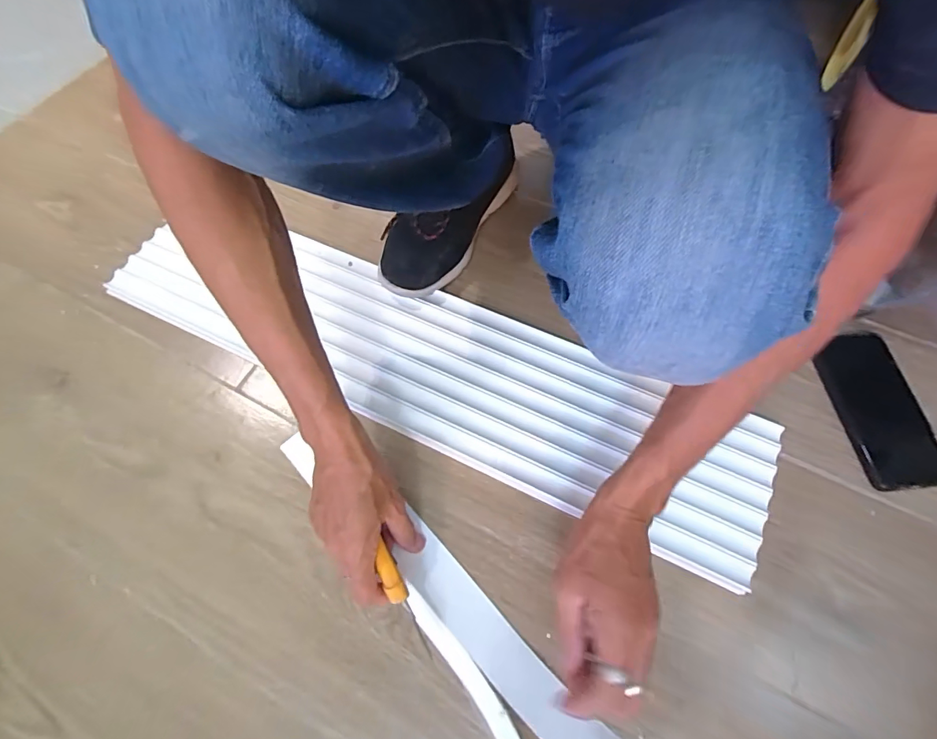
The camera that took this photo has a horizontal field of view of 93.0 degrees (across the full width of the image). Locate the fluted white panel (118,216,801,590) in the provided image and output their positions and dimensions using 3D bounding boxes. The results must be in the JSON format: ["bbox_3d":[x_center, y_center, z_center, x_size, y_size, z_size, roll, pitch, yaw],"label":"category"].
[{"bbox_3d":[-0.057,-0.018,0.505,0.763,0.029,0.175,24,66,10],"label":"fluted white panel"}]

